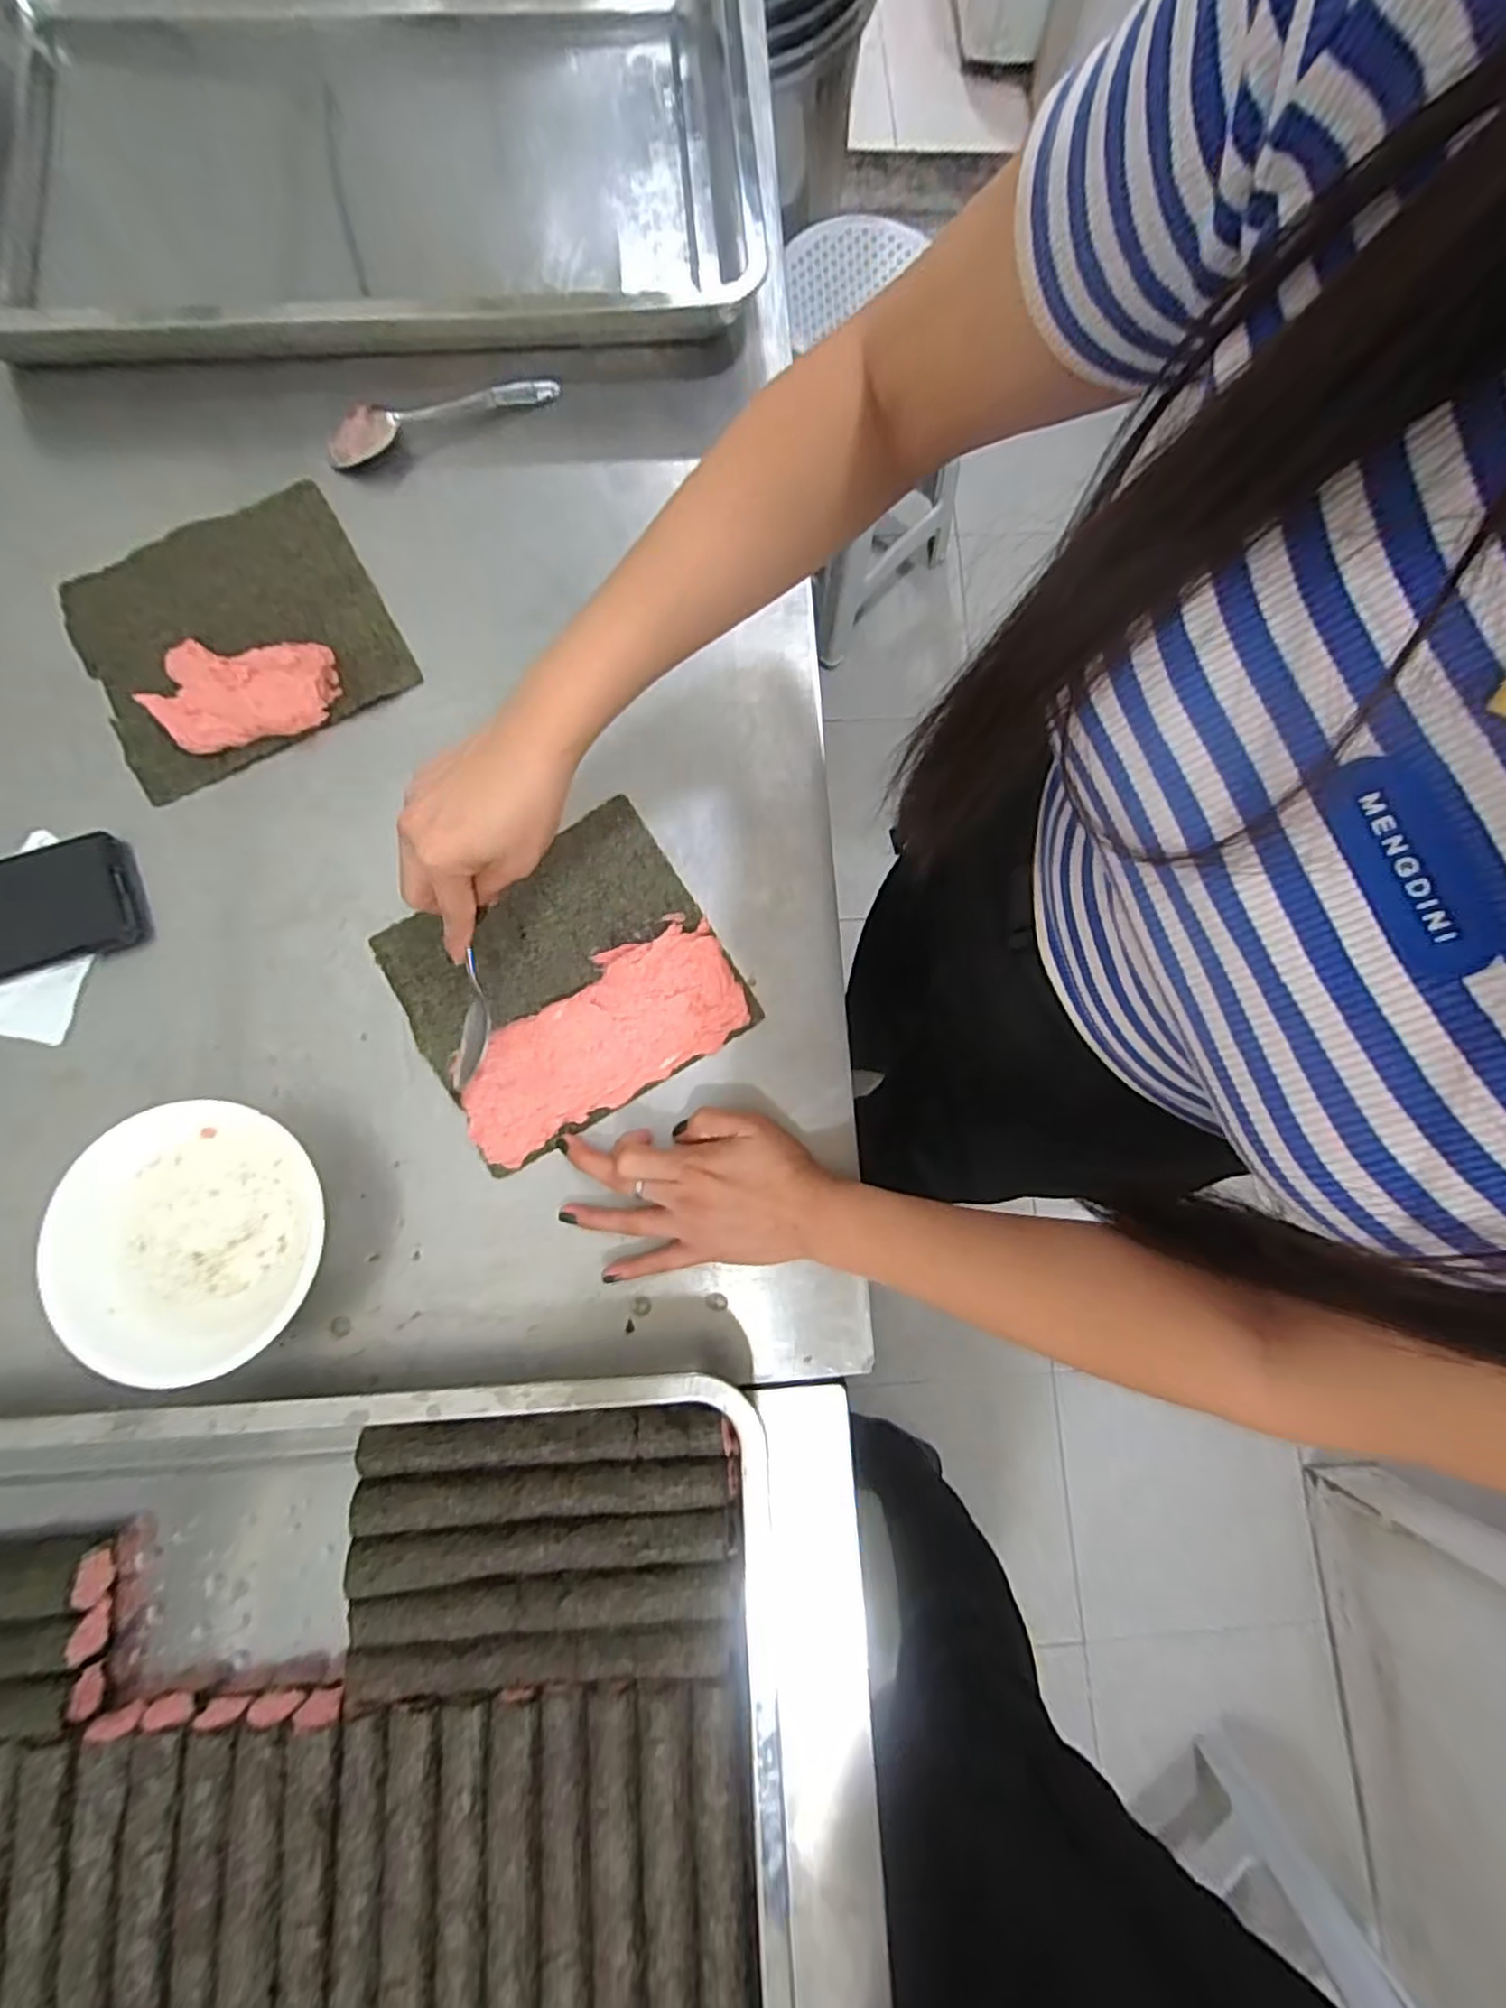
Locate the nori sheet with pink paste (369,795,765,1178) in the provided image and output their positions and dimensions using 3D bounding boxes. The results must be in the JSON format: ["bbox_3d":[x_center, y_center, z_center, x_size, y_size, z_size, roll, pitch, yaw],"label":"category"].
[{"bbox_3d":[-0.120,-0.017,0.460,0.192,0.015,0.174,-31,79,-8],"label":"nori sheet with pink paste"}]

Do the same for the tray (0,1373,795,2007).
[{"bbox_3d":[-0.291,0.404,0.360,0.609,0.058,0.383,-2,77,-2],"label":"tray"}]

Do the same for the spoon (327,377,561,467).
[{"bbox_3d":[-0.229,-0.436,0.530,0.174,0.025,0.031,-26,82,-6],"label":"spoon"}]

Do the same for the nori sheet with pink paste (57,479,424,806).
[{"bbox_3d":[-0.360,-0.260,0.492,0.193,0.030,0.183,-29,79,-8],"label":"nori sheet with pink paste"}]

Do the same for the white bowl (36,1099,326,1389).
[{"bbox_3d":[-0.316,0.134,0.411,0.141,0.042,0.140,0,76,-2],"label":"white bowl"}]

